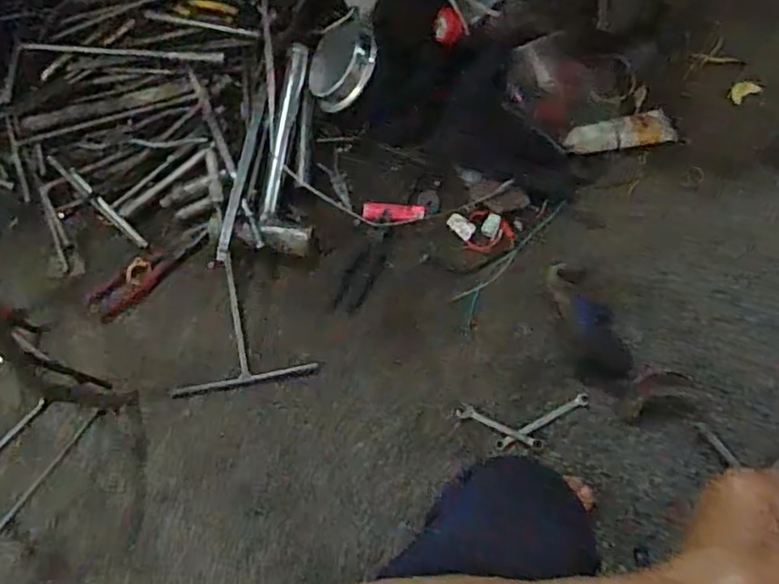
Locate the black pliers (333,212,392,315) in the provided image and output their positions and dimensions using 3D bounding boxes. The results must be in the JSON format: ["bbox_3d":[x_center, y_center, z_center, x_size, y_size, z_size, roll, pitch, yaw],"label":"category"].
[{"bbox_3d":[-0.027,-0.042,0.870,0.040,0.015,0.151,28,73,10],"label":"black pliers"}]

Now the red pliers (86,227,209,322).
[{"bbox_3d":[-0.335,-0.028,0.871,0.192,0.012,0.053,-34,73,2],"label":"red pliers"}]

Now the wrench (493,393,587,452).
[{"bbox_3d":[0.198,0.168,0.810,0.134,0.015,0.016,-25,72,-8],"label":"wrench"}]

